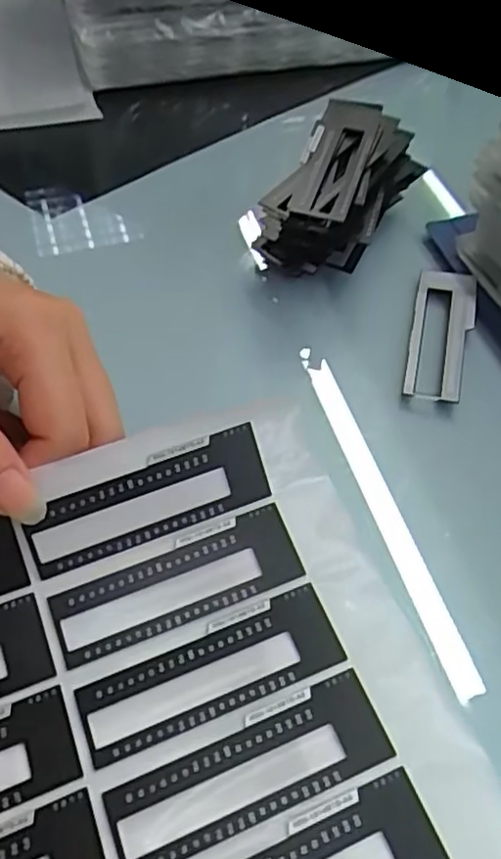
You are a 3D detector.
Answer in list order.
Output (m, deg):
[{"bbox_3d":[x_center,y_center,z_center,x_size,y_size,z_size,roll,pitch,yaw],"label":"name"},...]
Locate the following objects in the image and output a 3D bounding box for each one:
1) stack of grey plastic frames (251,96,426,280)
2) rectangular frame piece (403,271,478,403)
[{"bbox_3d":[0.044,-0.120,0.349,0.056,0.051,0.103,26,57,15],"label":"stack of grey plastic frames"},{"bbox_3d":[0.092,-0.047,0.330,0.029,0.005,0.081,12,54,8],"label":"rectangular frame piece"}]

